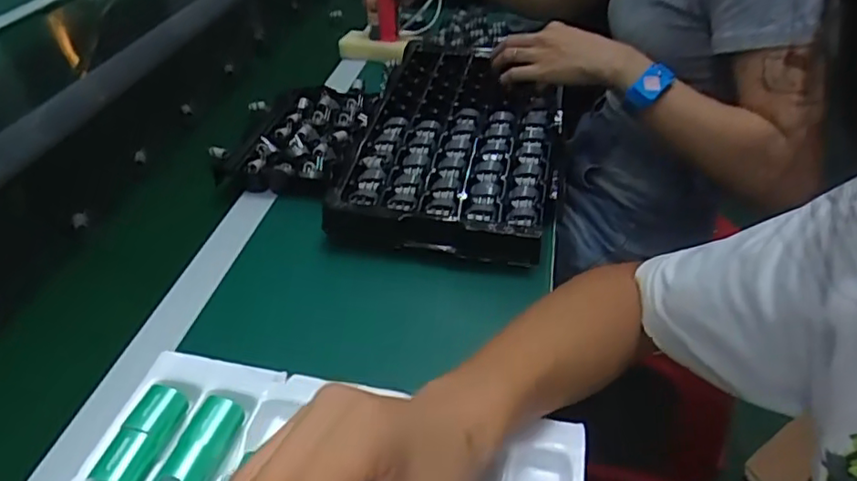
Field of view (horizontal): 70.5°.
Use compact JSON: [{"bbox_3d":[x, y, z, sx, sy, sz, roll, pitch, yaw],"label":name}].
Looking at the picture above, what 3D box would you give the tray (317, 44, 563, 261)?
[{"bbox_3d":[0.038,-0.111,0.654,0.204,0.047,0.332,8,40,11],"label":"tray"}]

